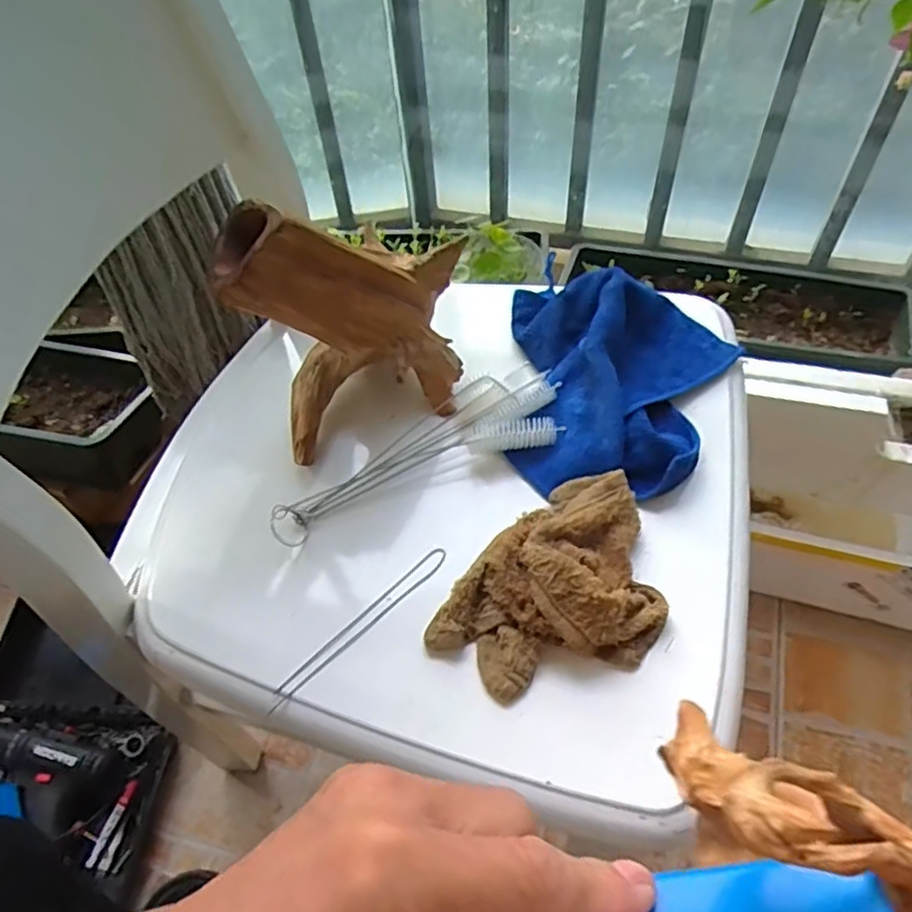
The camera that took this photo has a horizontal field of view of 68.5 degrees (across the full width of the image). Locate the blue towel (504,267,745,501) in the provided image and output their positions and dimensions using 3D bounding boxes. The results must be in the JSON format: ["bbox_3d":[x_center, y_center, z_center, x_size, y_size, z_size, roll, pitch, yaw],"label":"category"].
[{"bbox_3d":[0.126,-0.066,0.494,0.169,0.049,0.201,2,52,6],"label":"blue towel"}]

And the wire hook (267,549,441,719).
[{"bbox_3d":[-0.061,0.105,0.417,0.137,0.005,0.014,-39,59,-23],"label":"wire hook"}]

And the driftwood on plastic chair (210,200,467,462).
[{"bbox_3d":[-0.062,-0.097,0.466,0.170,0.177,0.086,-21,53,-11],"label":"driftwood on plastic chair"}]

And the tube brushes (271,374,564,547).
[{"bbox_3d":[-0.025,-0.005,0.476,0.216,0.020,0.065,-20,53,-11],"label":"tube brushes"}]

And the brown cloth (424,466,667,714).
[{"bbox_3d":[0.068,0.074,0.400,0.110,0.037,0.158,35,62,27],"label":"brown cloth"}]

